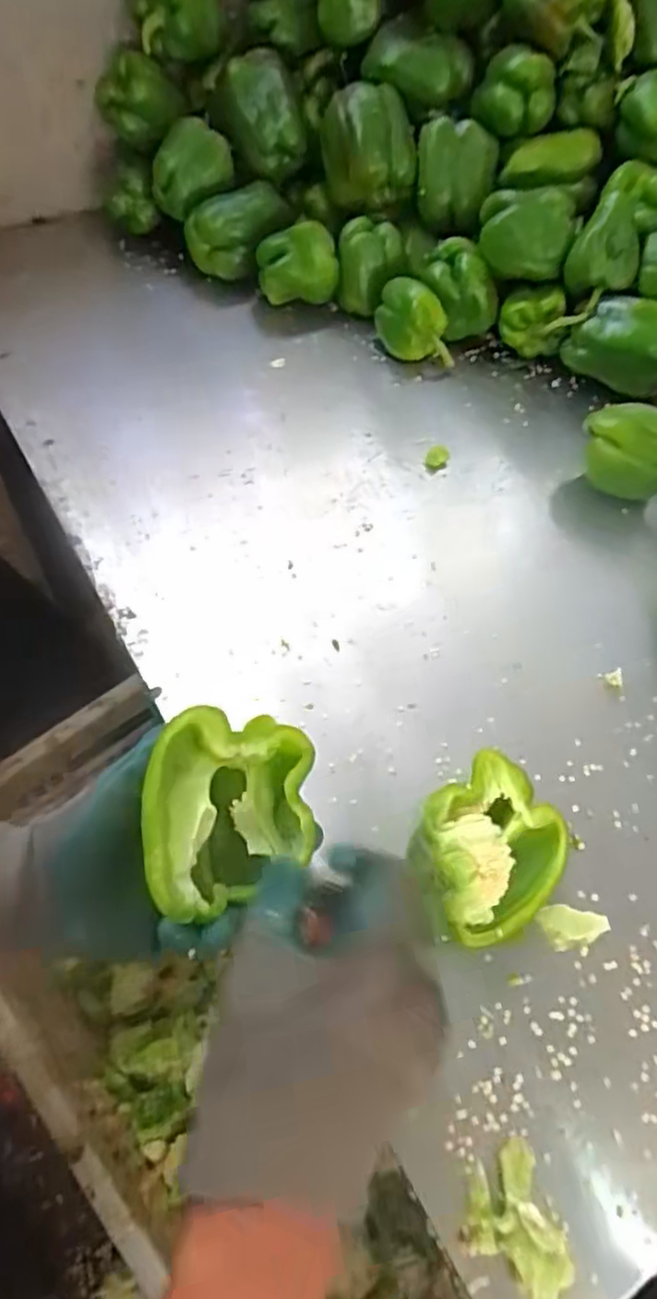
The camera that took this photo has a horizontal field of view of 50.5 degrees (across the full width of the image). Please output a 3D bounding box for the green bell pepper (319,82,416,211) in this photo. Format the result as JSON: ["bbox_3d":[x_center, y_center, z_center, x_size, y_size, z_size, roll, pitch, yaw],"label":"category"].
[{"bbox_3d":[0.044,-0.571,0.794,0.103,0.102,0.074,-3,56,-5],"label":"green bell pepper"}]

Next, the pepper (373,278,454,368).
[{"bbox_3d":[0.096,-0.353,0.759,0.093,0.065,0.058,18,56,8],"label":"pepper"}]

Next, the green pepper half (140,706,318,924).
[{"bbox_3d":[-0.054,0.094,0.391,0.098,0.050,0.110,19,68,-34],"label":"green pepper half"}]

